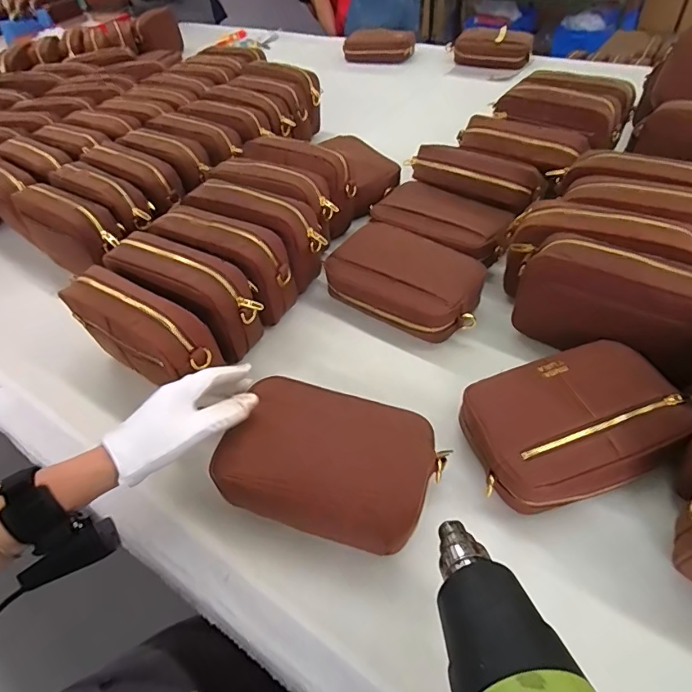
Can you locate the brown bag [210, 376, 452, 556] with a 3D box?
[{"bbox_3d":[-0.013,0.104,0.412,0.187,0.048,0.123,10,51,15],"label":"brown bag"}]

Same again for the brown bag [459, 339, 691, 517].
[{"bbox_3d":[0.212,0.078,0.434,0.195,0.068,0.130,-17,49,-9],"label":"brown bag"}]

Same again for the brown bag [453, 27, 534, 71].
[{"bbox_3d":[0.368,-0.753,1.123,0.186,0.068,0.077,15,52,18],"label":"brown bag"}]

